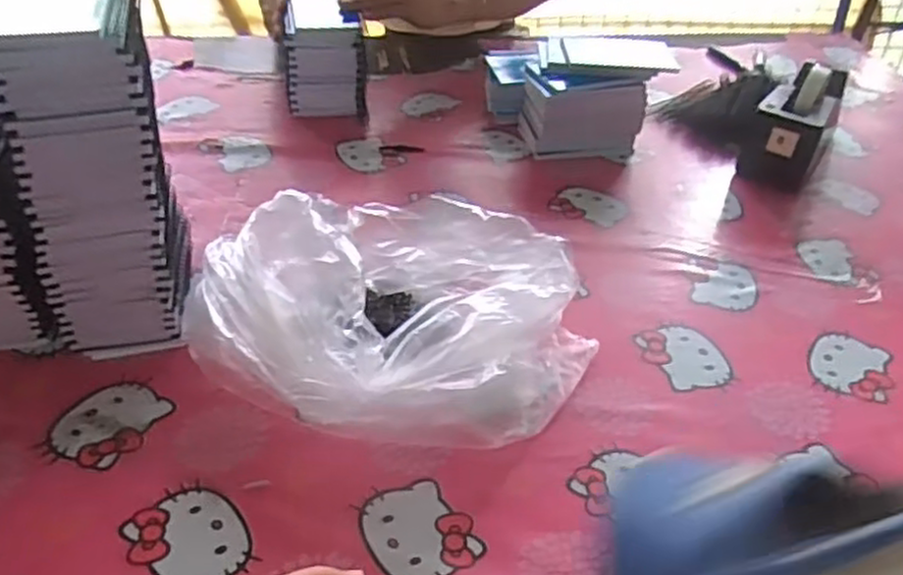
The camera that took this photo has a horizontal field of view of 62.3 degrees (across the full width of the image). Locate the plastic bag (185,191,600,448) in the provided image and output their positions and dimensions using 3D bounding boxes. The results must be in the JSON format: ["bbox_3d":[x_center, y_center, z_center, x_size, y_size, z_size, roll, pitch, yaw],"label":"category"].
[{"bbox_3d":[-0.052,0.022,0.613,0.335,0.119,0.205,11,40,7],"label":"plastic bag"}]

